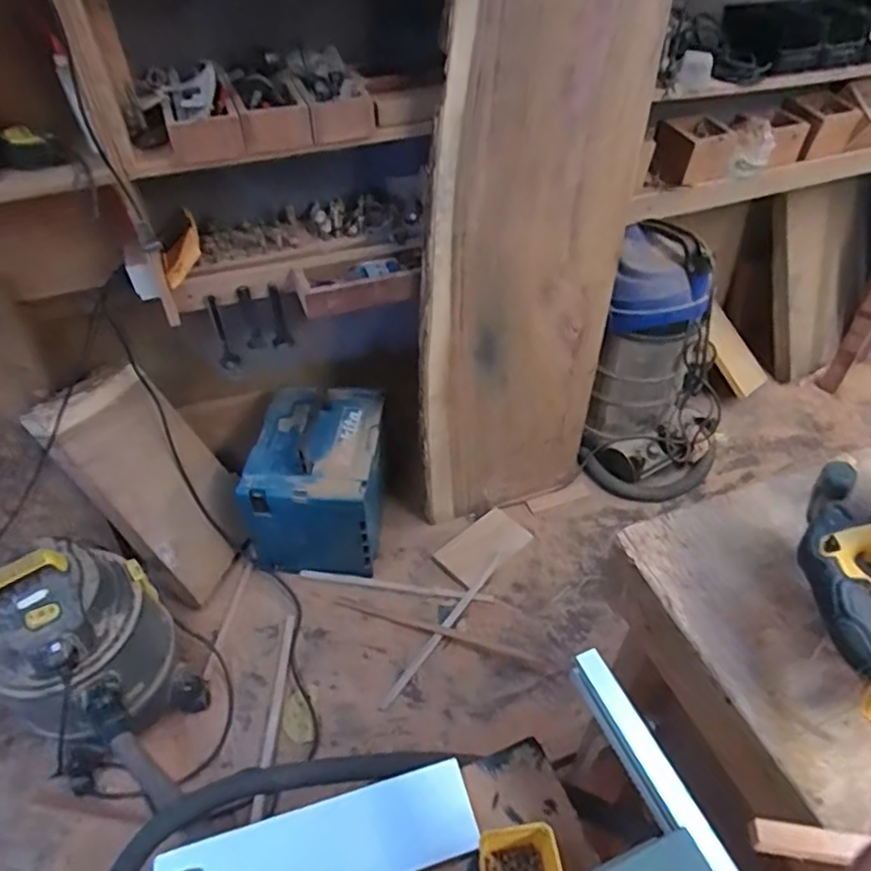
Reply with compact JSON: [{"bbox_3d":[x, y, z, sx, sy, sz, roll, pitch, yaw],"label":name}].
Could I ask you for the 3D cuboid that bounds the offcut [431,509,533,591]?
[{"bbox_3d":[0.120,0.291,1.659,0.238,0.021,0.141,-33,54,-28],"label":"offcut"}]

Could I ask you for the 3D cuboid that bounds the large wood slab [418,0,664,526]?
[{"bbox_3d":[0.197,-0.344,1.419,0.516,1.302,0.073,-14,41,-16],"label":"large wood slab"}]

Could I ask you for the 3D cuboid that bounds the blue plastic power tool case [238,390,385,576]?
[{"bbox_3d":[-0.290,0.112,1.642,0.316,0.303,0.395,3,45,5],"label":"blue plastic power tool case"}]

